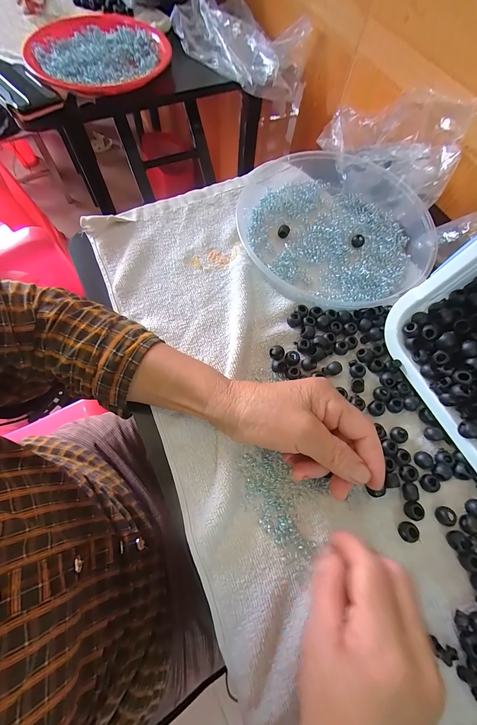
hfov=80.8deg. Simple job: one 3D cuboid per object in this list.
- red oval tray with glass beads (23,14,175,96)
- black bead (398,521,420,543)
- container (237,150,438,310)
[{"bbox_3d":[-0.232,-0.533,0.475,0.231,0.037,0.226,-18,71,-9],"label":"red oval tray with glass beads"},{"bbox_3d":[0.147,0.146,0.241,0.012,0.012,0.015,9,69,1],"label":"black bead"},{"bbox_3d":[0.125,-0.178,0.354,0.238,0.026,0.232,4,69,-1],"label":"container"}]

